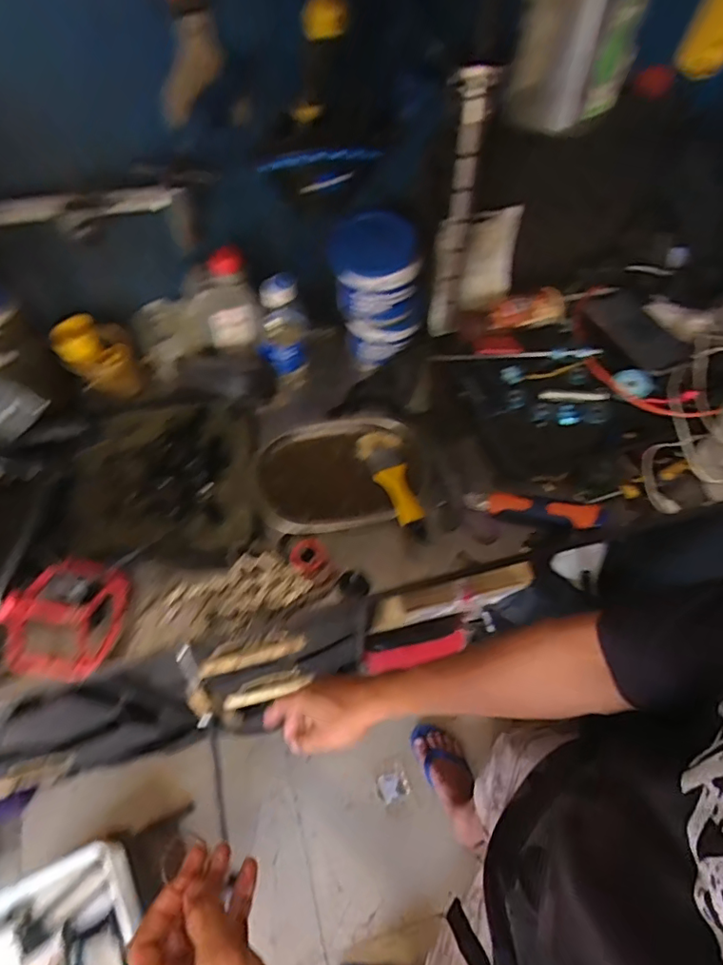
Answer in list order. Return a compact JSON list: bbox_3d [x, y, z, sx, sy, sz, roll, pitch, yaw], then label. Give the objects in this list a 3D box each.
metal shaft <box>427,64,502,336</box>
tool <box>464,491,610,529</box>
[{"bbox_3d":[0.108,-0.307,0.628,0.051,0.301,0.048,7,61,1],"label":"metal shaft"},{"bbox_3d":[0.210,0.031,0.651,0.160,0.037,0.028,9,61,2],"label":"tool"}]

